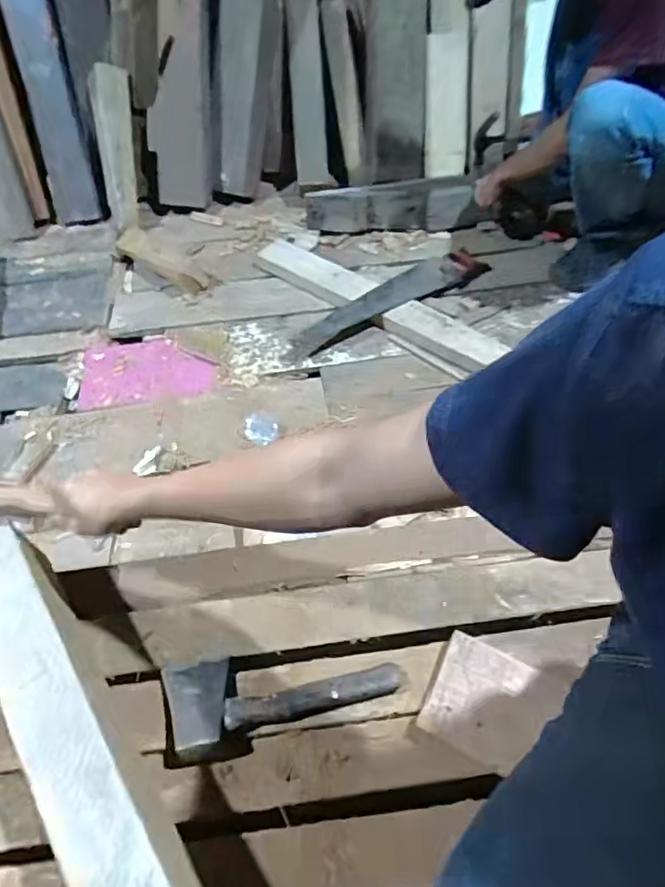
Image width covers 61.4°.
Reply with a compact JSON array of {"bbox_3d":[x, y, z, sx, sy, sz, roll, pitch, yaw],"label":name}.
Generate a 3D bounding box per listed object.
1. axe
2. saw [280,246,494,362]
[{"bbox_3d":[-0.057,0.283,0.646,0.273,0.040,0.102,-8,51,-5],"label":"axe"},{"bbox_3d":[0.133,-0.340,1.295,0.590,0.038,0.126,-33,57,-23],"label":"saw"}]

